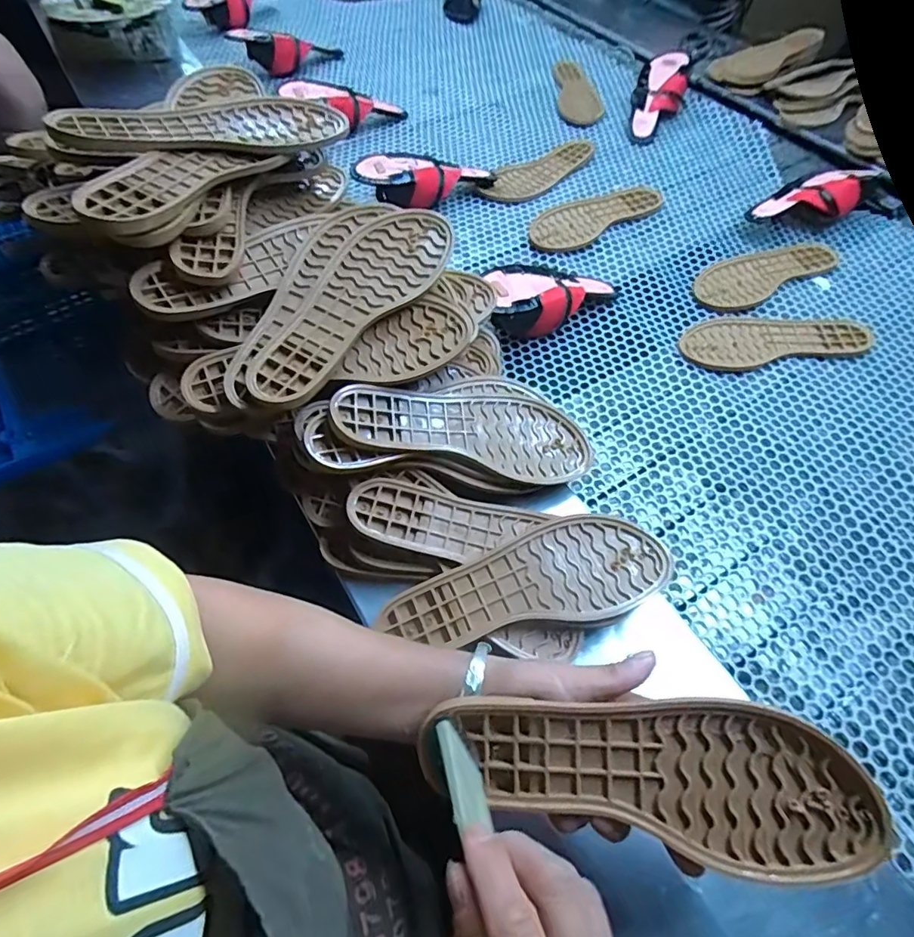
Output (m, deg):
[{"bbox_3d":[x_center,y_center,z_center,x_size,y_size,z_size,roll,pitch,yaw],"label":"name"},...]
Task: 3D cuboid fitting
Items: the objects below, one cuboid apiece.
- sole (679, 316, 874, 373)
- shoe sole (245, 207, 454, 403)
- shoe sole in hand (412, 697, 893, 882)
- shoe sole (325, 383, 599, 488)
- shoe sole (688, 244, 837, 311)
[{"bbox_3d":[0.415,-0.172,0.666,0.244,0.009,0.091,-7,60,-3],"label":"sole"},{"bbox_3d":[-0.100,-0.159,0.464,0.090,0.033,0.244,36,65,17],"label":"shoe sole"},{"bbox_3d":[0.105,0.171,0.292,0.244,0.025,0.085,7,86,6],"label":"shoe sole in hand"},{"bbox_3d":[0.010,-0.039,0.482,0.244,0.020,0.090,7,58,-18],"label":"shoe sole"},{"bbox_3d":[0.441,-0.281,0.724,0.232,0.007,0.084,-24,62,-12],"label":"shoe sole"}]

